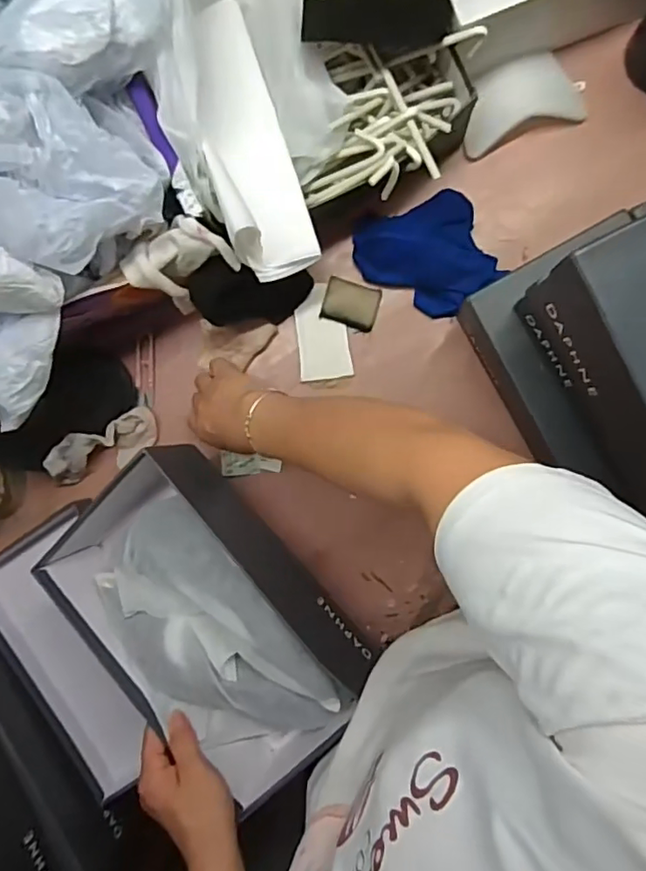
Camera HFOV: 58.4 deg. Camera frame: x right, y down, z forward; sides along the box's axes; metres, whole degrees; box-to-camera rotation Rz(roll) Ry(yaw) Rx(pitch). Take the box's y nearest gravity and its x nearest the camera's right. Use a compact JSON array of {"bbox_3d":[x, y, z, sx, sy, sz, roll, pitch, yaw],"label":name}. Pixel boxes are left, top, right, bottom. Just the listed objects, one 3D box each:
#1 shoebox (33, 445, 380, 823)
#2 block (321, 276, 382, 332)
[{"bbox_3d":[-0.105,0.169,0.555,0.175,0.123,0.309,-42,89,5],"label":"shoebox"},{"bbox_3d":[0.030,-0.142,0.625,0.058,0.010,0.045,15,94,4],"label":"block"}]

